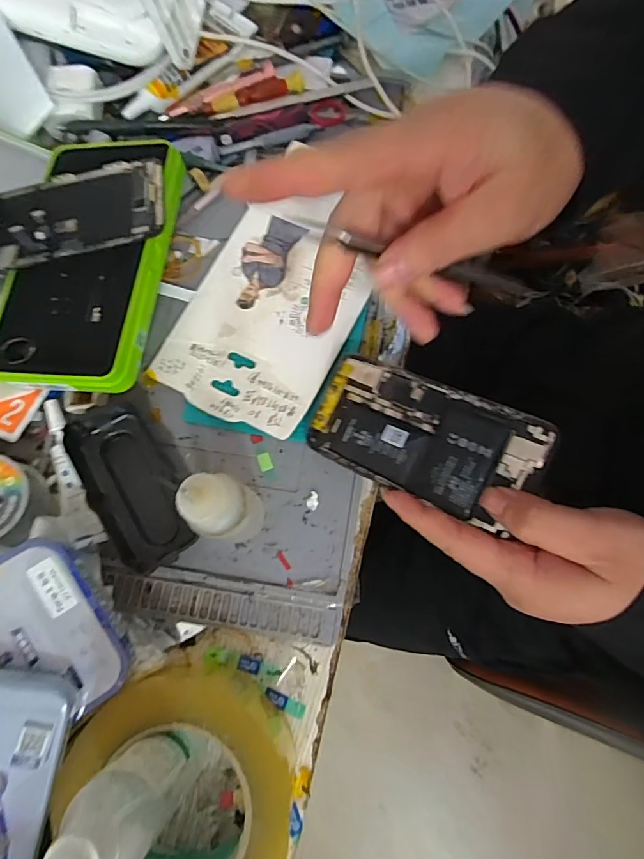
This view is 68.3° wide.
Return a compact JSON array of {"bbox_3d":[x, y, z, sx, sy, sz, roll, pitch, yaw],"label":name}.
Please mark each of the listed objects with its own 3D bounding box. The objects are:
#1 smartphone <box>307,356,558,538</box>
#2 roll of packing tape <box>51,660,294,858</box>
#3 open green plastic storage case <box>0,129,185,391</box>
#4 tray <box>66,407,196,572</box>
[{"bbox_3d":[0.056,0.003,0.283,0.136,0.010,0.068,23,86,31],"label":"smartphone"},{"bbox_3d":[-0.077,0.194,0.257,0.113,0.043,0.118,0,74,1],"label":"roll of packing tape"},{"bbox_3d":[-0.211,-0.131,0.331,0.204,0.049,0.198,6,75,3],"label":"open green plastic storage case"},{"bbox_3d":[-0.125,0.035,0.308,0.050,0.018,0.111,-31,76,-7],"label":"tray"}]

